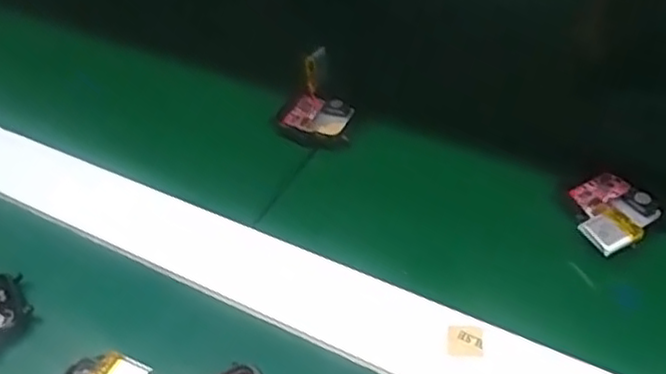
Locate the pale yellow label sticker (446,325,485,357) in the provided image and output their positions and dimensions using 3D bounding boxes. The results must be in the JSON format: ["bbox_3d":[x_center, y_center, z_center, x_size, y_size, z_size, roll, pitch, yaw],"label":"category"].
[{"bbox_3d":[0.055,0.064,0.285,0.015,0.004,0.014,-3,47,4],"label":"pale yellow label sticker"}]

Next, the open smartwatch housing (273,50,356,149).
[{"bbox_3d":[-0.010,-0.046,0.388,0.033,0.048,0.042,21,53,24],"label":"open smartwatch housing"}]

